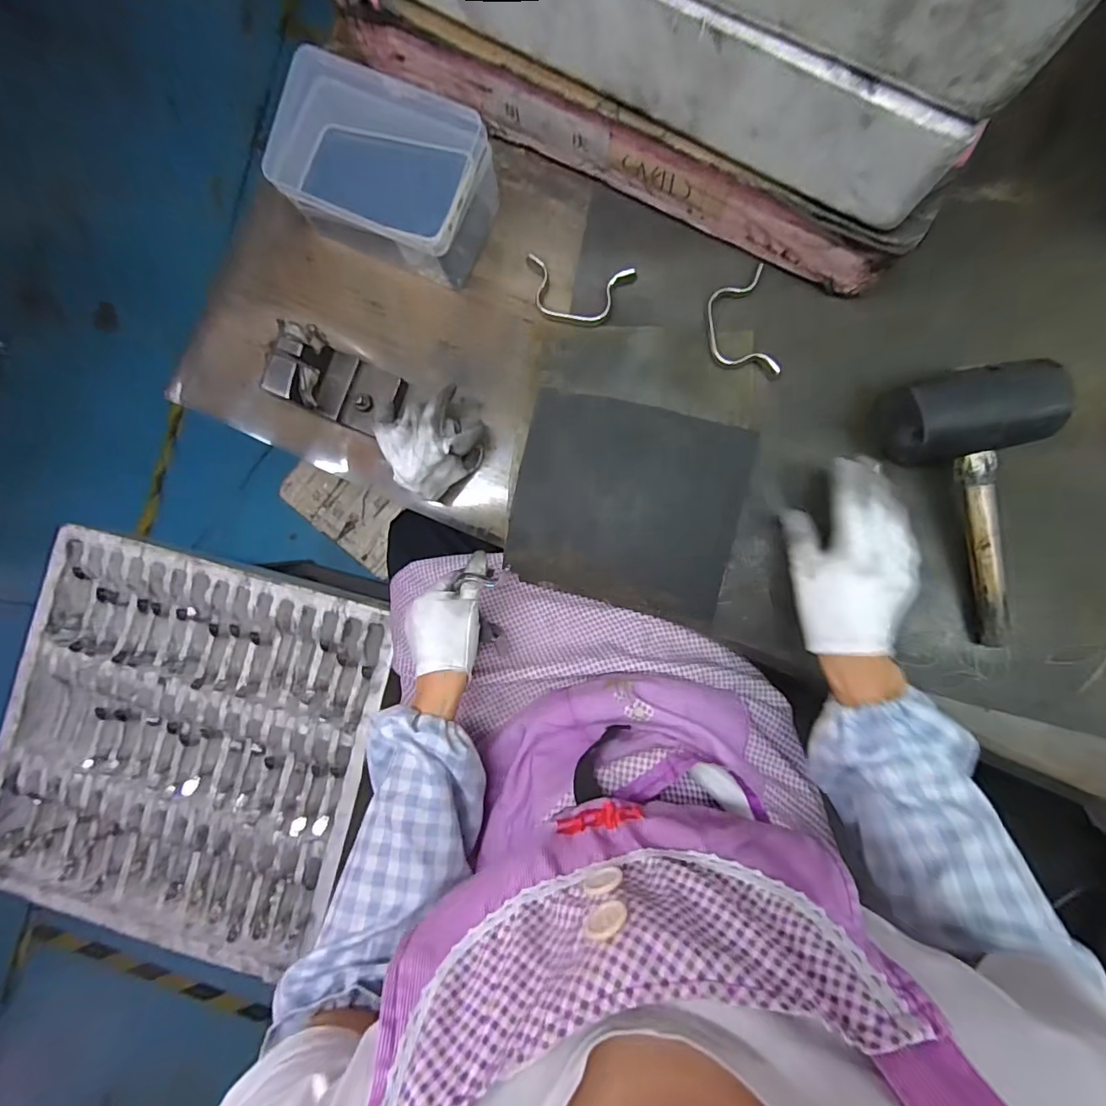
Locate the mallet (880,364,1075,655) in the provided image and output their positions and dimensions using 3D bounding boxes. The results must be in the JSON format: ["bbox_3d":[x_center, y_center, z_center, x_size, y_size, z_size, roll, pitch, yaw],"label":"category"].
[{"bbox_3d":[0.360,-0.037,0.426,0.110,0.069,0.226,-11,88,4],"label":"mallet"}]

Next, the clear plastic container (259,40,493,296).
[{"bbox_3d":[-0.151,-0.340,0.462,0.181,0.083,0.112,27,91,4],"label":"clear plastic container"}]

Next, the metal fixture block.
[{"bbox_3d":[-0.194,-0.153,0.467,0.099,0.073,0.062,20,91,4],"label":"metal fixture block"}]

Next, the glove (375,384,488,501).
[{"bbox_3d":[-0.105,-0.098,0.461,0.089,0.070,0.080,-27,88,3],"label":"glove"}]

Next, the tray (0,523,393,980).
[{"bbox_3d":[-0.542,0.287,0.754,0.546,0.043,0.549,14,90,4],"label":"tray"}]

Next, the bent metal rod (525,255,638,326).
[{"bbox_3d":[0.020,-0.250,0.483,0.102,0.016,0.055,15,90,4],"label":"bent metal rod"}]

